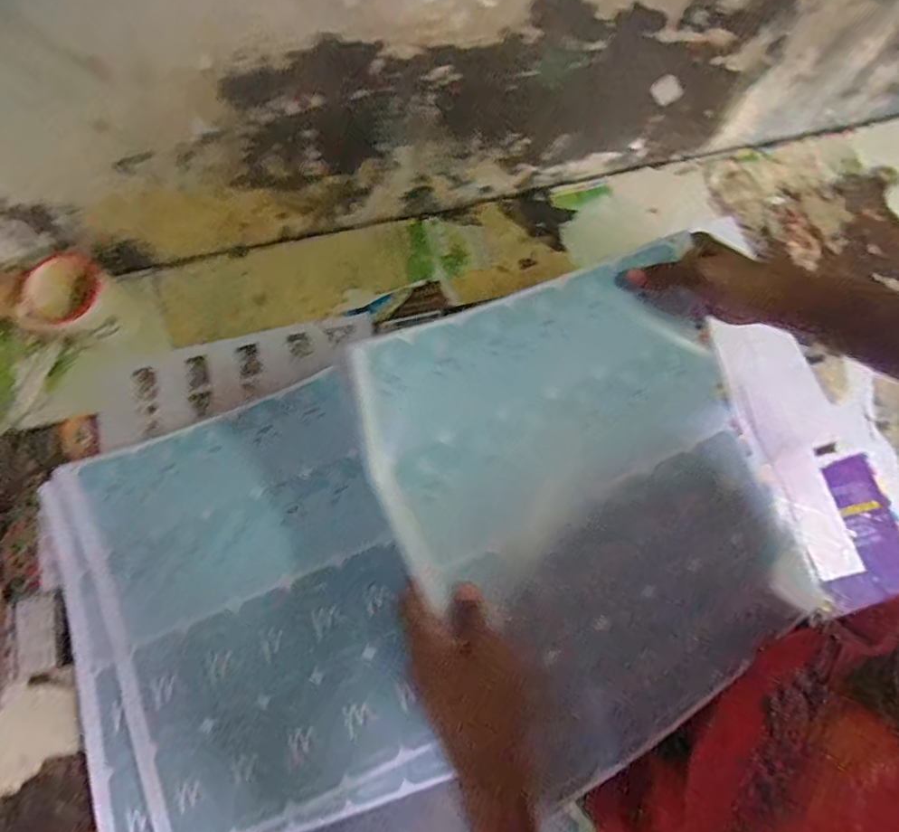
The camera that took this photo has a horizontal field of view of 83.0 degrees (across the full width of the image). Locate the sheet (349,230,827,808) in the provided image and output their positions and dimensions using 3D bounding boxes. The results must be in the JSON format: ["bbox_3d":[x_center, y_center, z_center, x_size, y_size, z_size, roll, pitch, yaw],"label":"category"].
[{"bbox_3d":[0.141,0.059,0.460,0.370,0.042,0.387,-23,85,-19],"label":"sheet"}]

